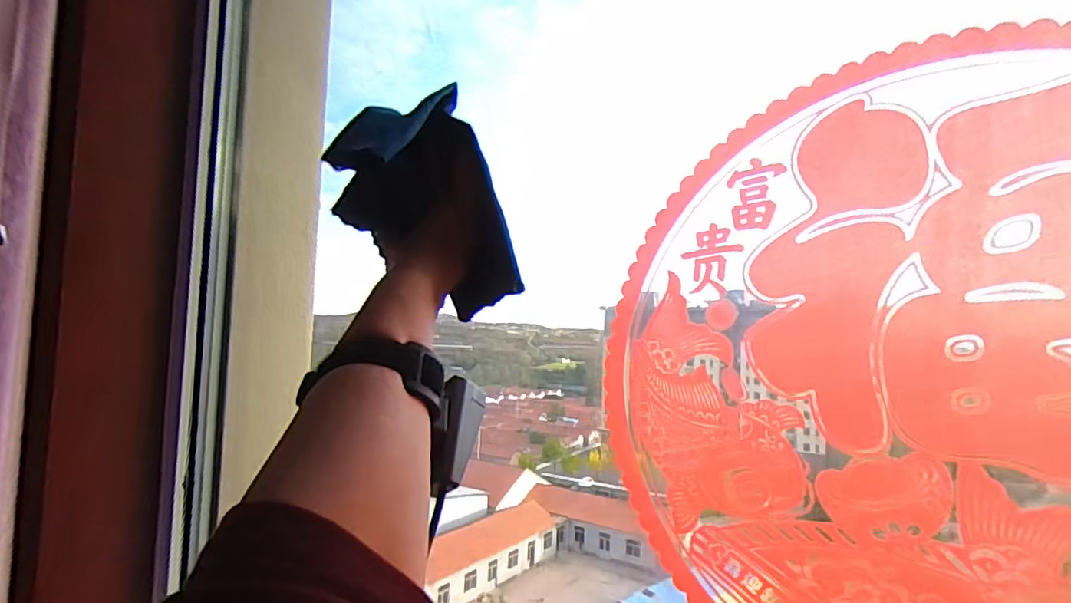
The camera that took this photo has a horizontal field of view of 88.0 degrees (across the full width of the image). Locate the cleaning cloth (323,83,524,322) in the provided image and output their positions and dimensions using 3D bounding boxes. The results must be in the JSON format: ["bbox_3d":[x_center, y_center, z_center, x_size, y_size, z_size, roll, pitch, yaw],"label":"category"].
[{"bbox_3d":[-0.085,-0.076,0.417,0.128,0.159,0.116,3,-4,-13],"label":"cleaning cloth"}]

